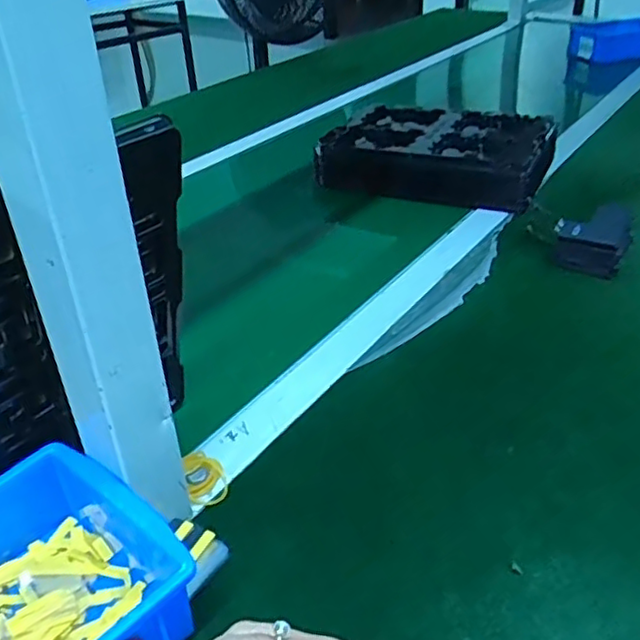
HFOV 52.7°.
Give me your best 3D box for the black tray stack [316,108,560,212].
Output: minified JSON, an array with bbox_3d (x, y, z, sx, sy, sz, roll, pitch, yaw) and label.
[{"bbox_3d":[0.164,-0.237,0.893,0.284,0.068,0.231,13,37,24],"label":"black tray stack"}]

